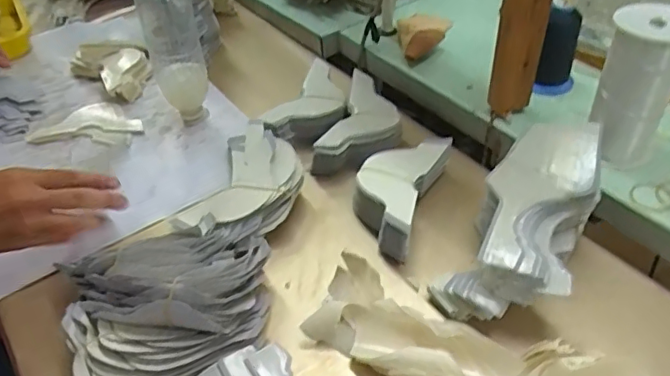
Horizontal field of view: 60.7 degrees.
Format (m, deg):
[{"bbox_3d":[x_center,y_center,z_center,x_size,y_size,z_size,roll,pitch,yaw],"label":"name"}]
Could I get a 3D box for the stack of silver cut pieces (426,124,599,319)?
[{"bbox_3d":[0.181,0.028,0.529,0.111,0.077,0.219,24,71,31],"label":"stack of silver cut pieces"}]

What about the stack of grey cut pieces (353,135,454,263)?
[{"bbox_3d":[0.065,0.002,0.625,0.081,0.050,0.148,15,45,22],"label":"stack of grey cut pieces"}]

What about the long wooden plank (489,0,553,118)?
[{"bbox_3d":[0.207,-0.165,0.634,0.050,0.184,0.024,4,43,9],"label":"long wooden plank"}]

